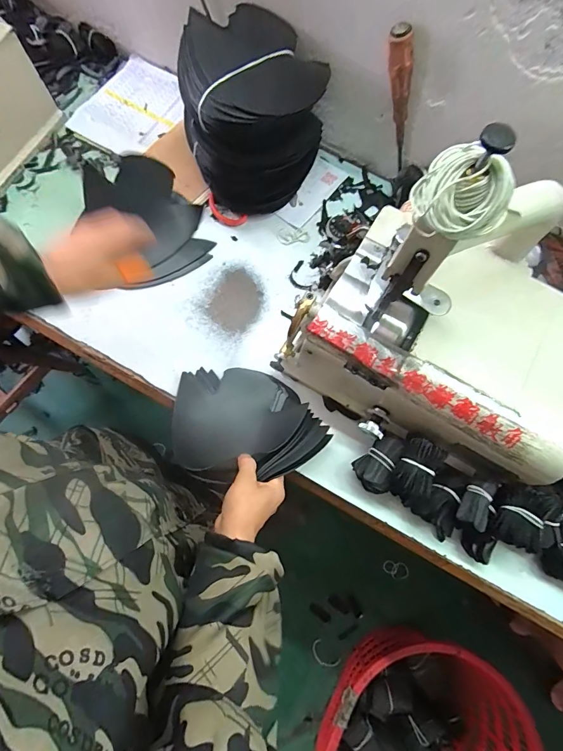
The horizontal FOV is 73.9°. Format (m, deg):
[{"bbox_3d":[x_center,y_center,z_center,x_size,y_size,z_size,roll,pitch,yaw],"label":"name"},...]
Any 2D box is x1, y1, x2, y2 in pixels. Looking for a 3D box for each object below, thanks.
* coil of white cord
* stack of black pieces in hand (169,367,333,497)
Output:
[{"bbox_3d":[0.137,-0.136,0.289,0.053,0.057,0.056,0,77,-1],"label":"coil of white cord"},{"bbox_3d":[-0.062,0.064,0.520,0.180,0.078,0.199,-39,81,-9],"label":"stack of black pieces in hand"}]

